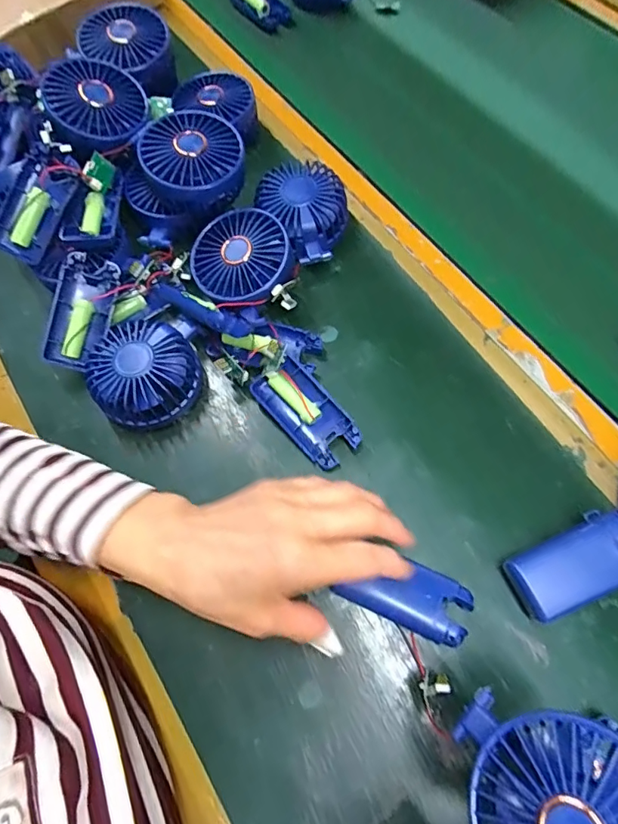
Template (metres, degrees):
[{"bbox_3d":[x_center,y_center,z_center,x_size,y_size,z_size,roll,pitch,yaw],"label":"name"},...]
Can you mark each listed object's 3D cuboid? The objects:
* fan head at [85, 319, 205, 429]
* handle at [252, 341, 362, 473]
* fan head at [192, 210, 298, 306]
[{"bbox_3d":[-0.133,-0.028,0.376,0.084,0.048,0.079,-1,68,2],"label":"fan head"},{"bbox_3d":[-0.003,-0.001,0.367,0.092,0.021,0.046,44,93,2],"label":"handle"},{"bbox_3d":[-0.056,-0.128,0.401,0.086,0.042,0.086,-3,75,12],"label":"fan head"}]

